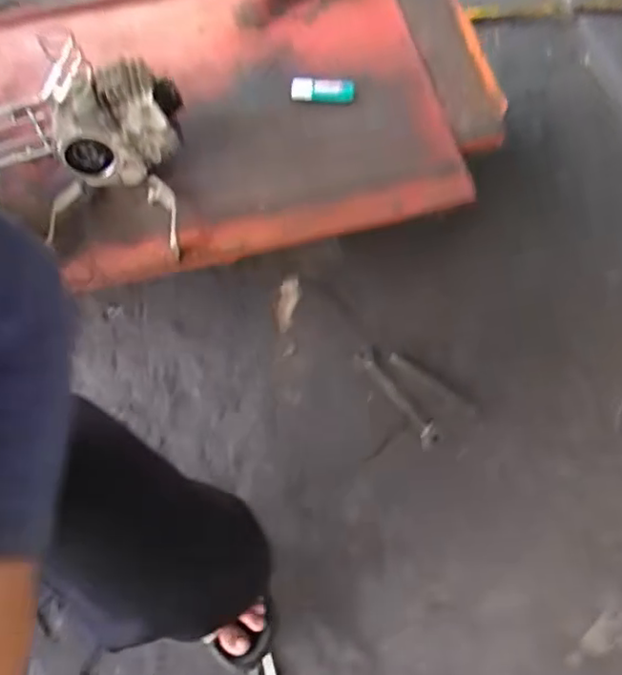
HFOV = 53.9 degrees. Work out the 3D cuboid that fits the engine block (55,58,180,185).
[{"bbox_3d":[-0.297,-0.346,0.951,0.187,0.135,0.150,-10,70,-2],"label":"engine block"}]

